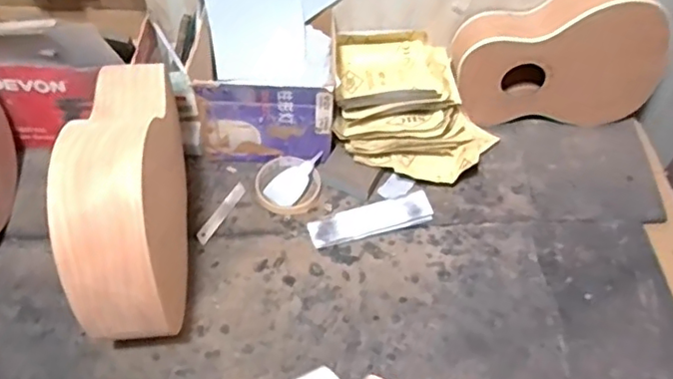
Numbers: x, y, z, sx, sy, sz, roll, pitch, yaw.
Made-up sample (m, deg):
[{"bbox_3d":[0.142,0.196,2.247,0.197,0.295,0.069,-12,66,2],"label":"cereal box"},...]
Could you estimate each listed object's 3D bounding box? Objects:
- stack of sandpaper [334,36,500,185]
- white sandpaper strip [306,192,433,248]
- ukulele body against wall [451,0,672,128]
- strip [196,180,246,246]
[{"bbox_3d":[0.108,-0.112,0.816,0.218,0.099,0.200,3,54,-1],"label":"stack of sandpaper"},{"bbox_3d":[0.043,0.036,0.758,0.154,0.011,0.044,-13,55,-12],"label":"white sandpaper strip"},{"bbox_3d":[0.292,-0.178,0.811,0.266,0.193,0.083,1,54,-2],"label":"ukulele body against wall"},{"bbox_3d":[-0.146,0.030,0.767,0.018,0.004,0.099,24,56,14],"label":"strip"}]

